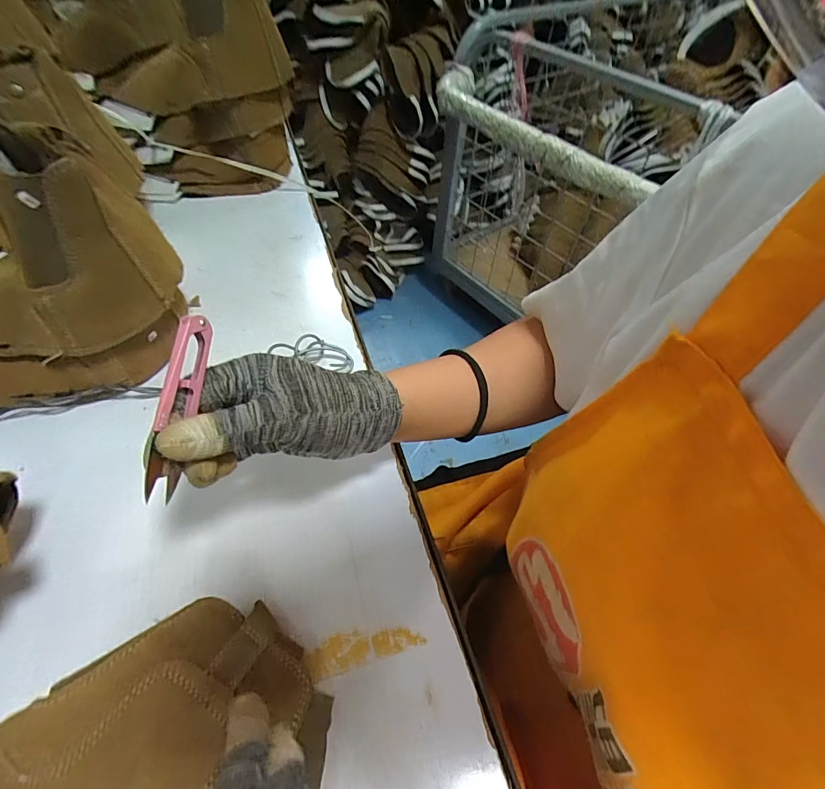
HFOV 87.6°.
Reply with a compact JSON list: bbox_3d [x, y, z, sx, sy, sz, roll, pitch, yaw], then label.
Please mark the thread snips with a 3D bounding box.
[{"bbox_3d":[-0.129,0.004,0.234,0.013,0.021,0.100,6,76,1],"label":"thread snips"}]

